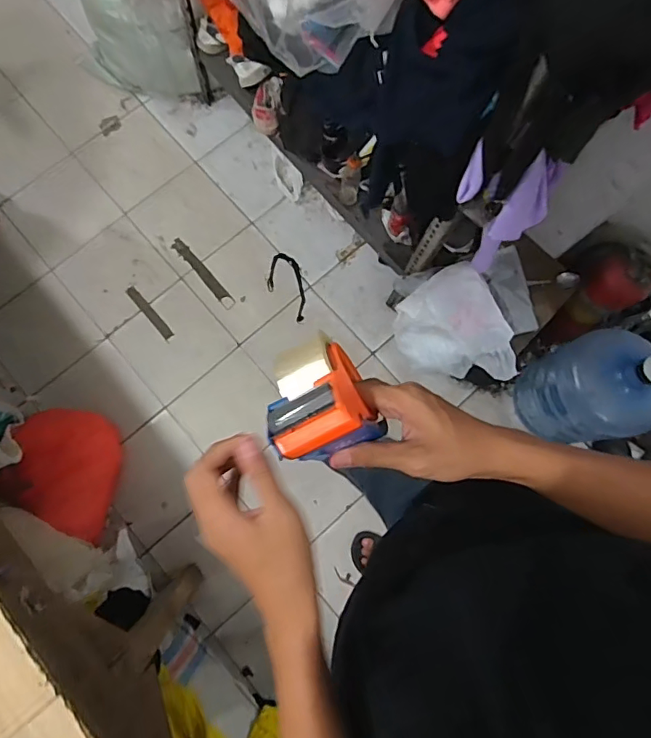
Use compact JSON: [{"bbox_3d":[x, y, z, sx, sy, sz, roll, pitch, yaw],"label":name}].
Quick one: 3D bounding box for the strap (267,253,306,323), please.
[{"bbox_3d":[-0.132,-0.273,1.681,0.116,0.012,0.240,-10,78,-3],"label":"strap"}]

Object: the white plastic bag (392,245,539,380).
[{"bbox_3d":[0.360,-0.139,1.283,0.346,0.159,0.304,-10,78,-3],"label":"white plastic bag"}]

